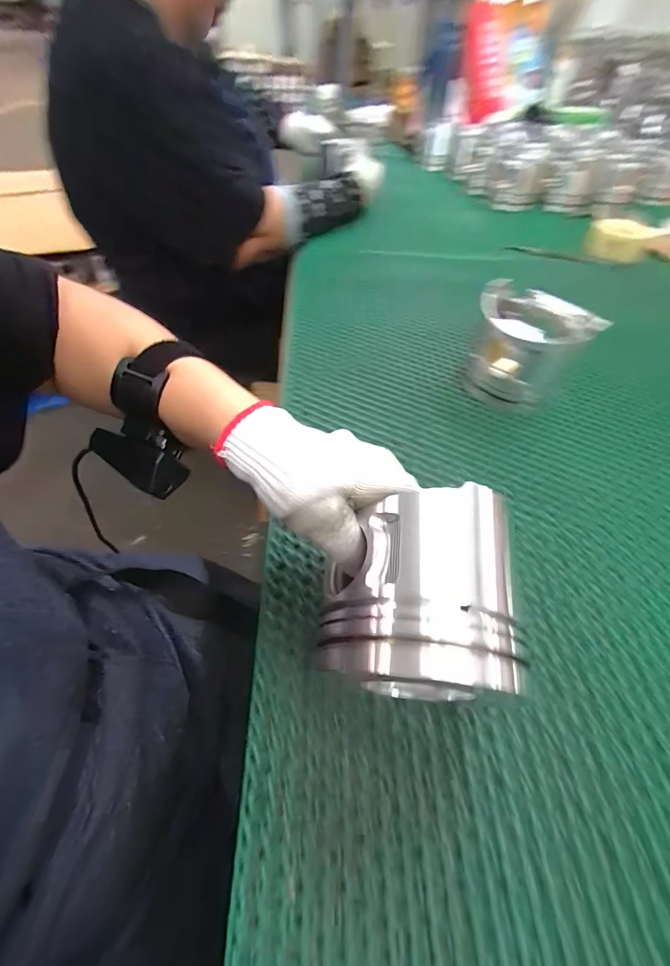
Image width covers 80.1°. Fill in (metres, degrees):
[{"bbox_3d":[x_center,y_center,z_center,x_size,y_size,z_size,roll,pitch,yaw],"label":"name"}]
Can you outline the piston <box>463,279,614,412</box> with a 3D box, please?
[{"bbox_3d":[0.207,-0.144,0.440,0.111,0.099,0.120,11,51,7],"label":"piston"}]

